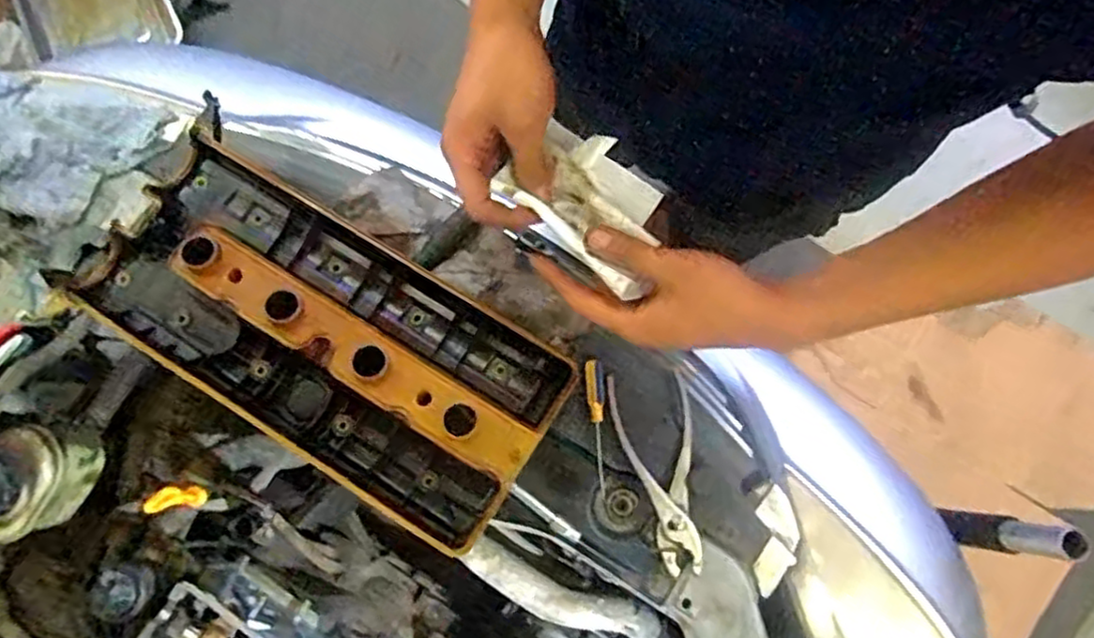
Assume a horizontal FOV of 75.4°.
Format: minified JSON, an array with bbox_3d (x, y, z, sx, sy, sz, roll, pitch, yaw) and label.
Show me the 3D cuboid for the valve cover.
[{"bbox_3d":[-0.203,0.012,0.644,0.439,0.067,0.204,31,88,7],"label":"valve cover"}]

